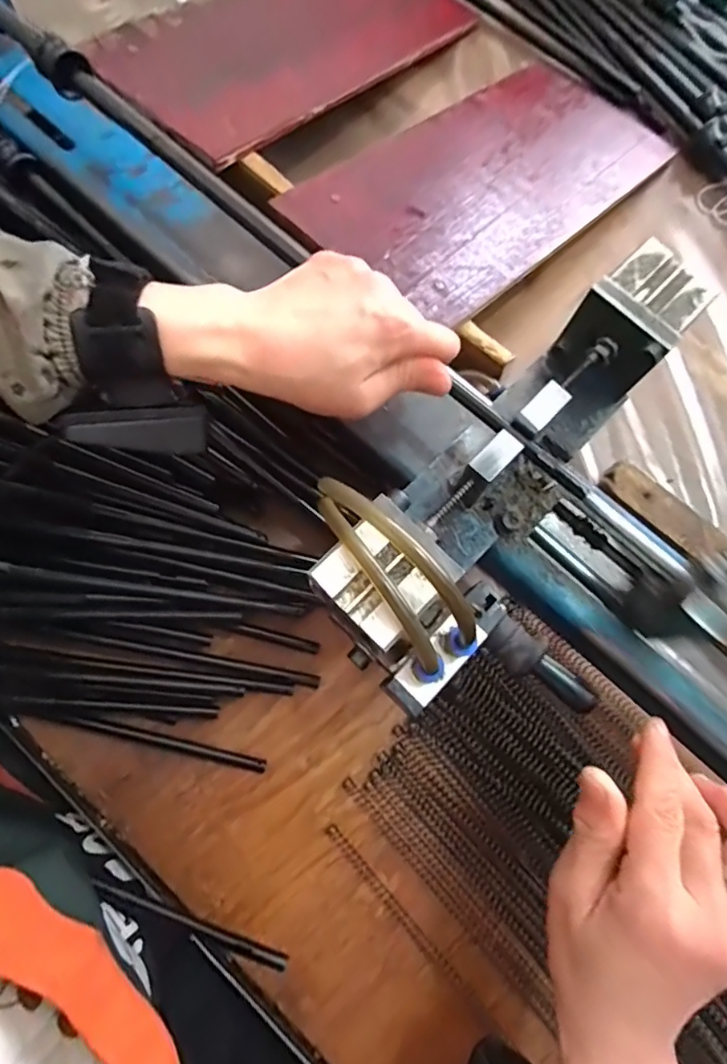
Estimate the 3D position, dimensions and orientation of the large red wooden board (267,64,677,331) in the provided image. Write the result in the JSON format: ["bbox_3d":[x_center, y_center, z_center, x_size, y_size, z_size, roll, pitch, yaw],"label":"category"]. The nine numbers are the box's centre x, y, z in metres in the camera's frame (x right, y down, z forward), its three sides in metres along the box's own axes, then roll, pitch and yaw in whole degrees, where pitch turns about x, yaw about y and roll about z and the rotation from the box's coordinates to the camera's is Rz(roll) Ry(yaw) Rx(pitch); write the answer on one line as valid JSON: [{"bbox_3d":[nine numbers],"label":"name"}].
[{"bbox_3d":[0.112,-0.298,0.455,0.165,0.009,0.347,44,68,8],"label":"large red wooden board"}]

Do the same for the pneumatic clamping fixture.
[{"bbox_3d":[0.095,-0.030,0.302,0.107,0.080,0.278,43,79,8],"label":"pneumatic clamping fixture"}]

